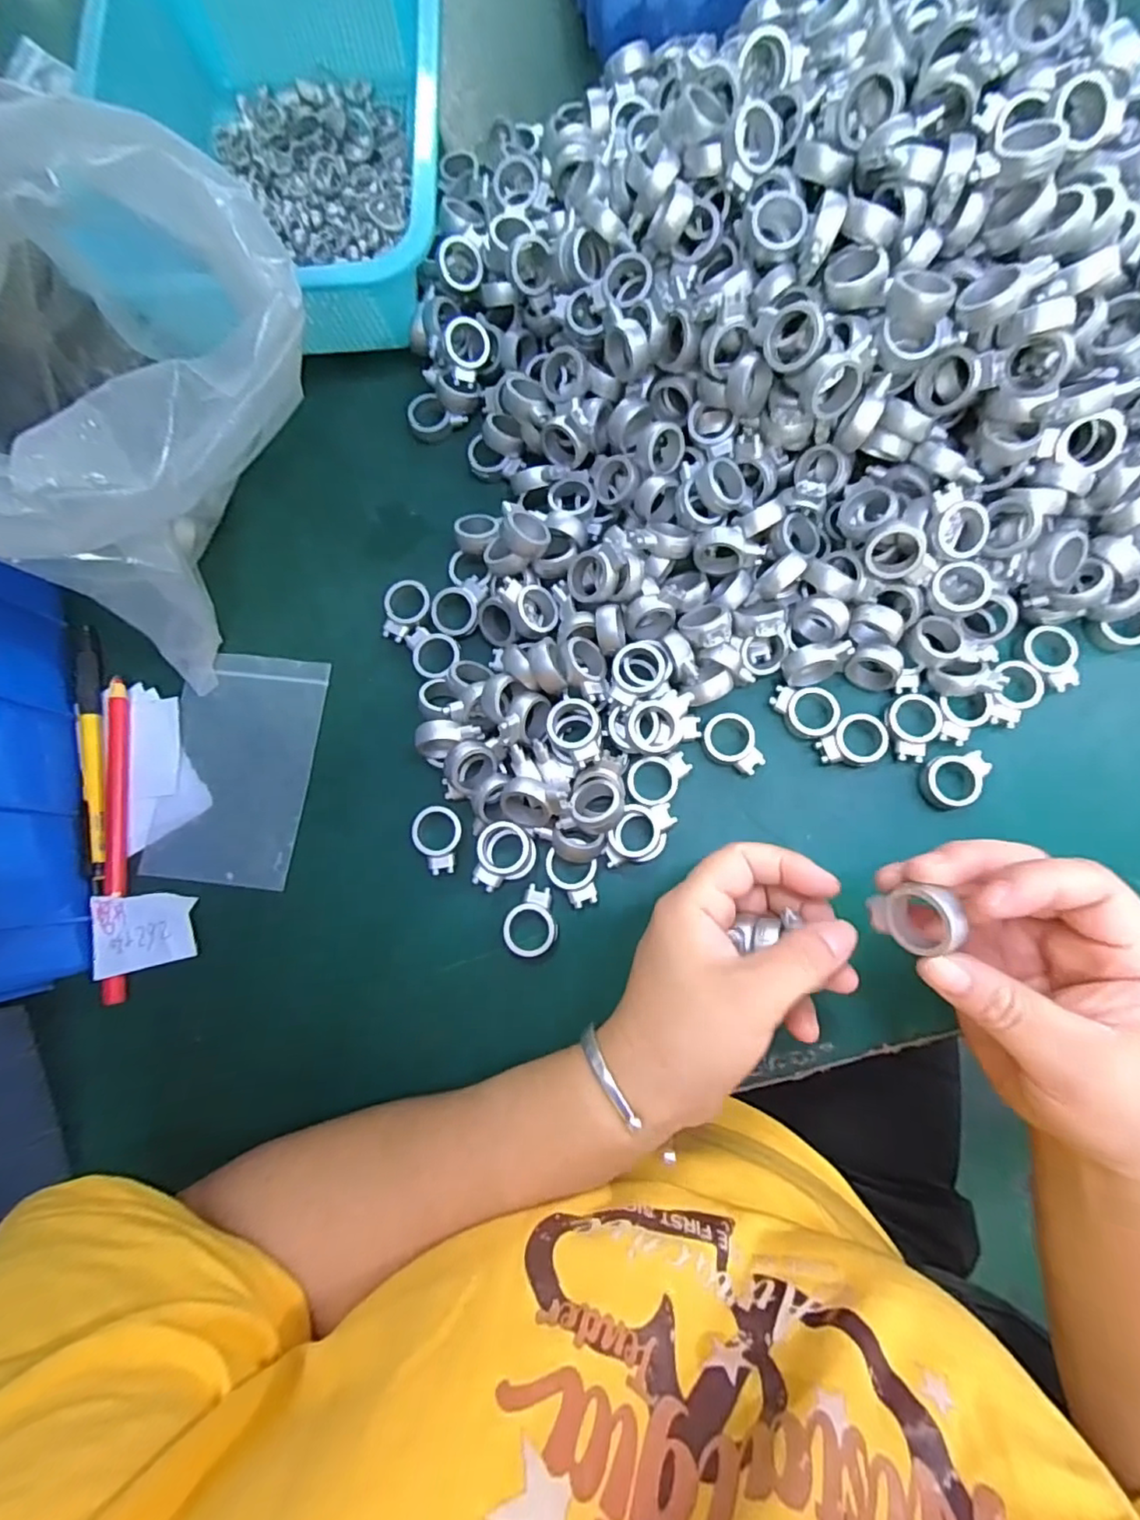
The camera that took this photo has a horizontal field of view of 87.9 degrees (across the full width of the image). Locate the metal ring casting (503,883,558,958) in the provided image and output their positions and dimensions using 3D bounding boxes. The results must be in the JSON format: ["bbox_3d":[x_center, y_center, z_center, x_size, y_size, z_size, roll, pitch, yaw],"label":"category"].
[{"bbox_3d":[-0.018,0.080,0.293,0.026,0.005,0.034,15,86,4],"label":"metal ring casting"}]

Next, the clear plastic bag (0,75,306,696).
[{"bbox_3d":[-0.207,-0.148,0.257,0.161,0.180,0.164,24,82,7],"label":"clear plastic bag"}]

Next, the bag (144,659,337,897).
[{"bbox_3d":[-0.179,0.004,0.320,0.077,0.005,0.123,6,81,4],"label":"bag"}]

